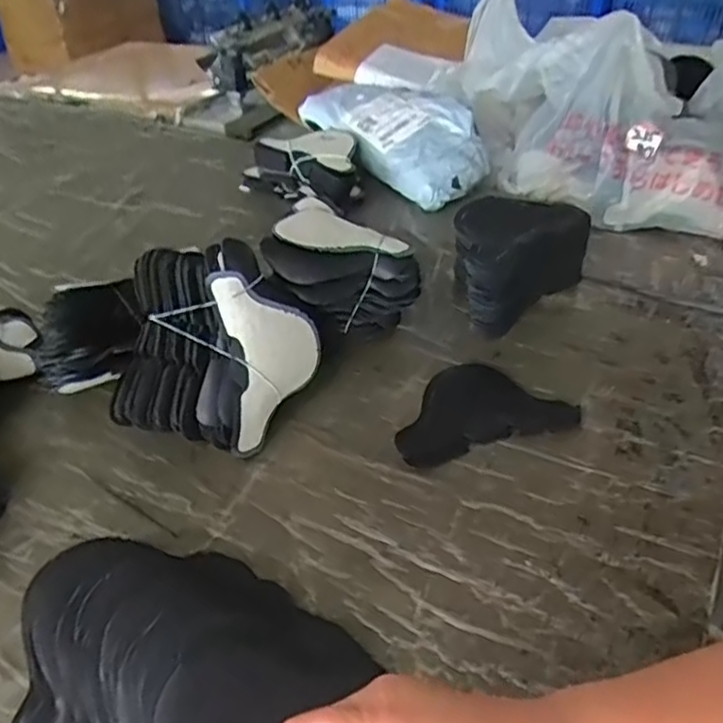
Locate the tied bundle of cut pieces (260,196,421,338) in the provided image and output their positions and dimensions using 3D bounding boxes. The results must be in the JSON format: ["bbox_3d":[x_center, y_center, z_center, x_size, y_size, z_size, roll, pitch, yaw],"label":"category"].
[{"bbox_3d":[-0.013,-0.084,0.601,0.125,0.102,0.123,-2,40,4],"label":"tied bundle of cut pieces"}]

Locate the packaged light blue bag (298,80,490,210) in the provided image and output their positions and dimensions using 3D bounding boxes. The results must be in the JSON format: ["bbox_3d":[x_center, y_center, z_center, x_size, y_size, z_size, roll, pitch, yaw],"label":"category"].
[{"bbox_3d":[0.040,-0.286,0.847,0.123,0.077,0.274,-24,44,-23],"label":"packaged light blue bag"}]

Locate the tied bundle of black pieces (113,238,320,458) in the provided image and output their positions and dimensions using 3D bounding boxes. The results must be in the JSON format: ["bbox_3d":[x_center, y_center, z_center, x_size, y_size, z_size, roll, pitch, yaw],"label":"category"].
[{"bbox_3d":[-0.120,-0.012,0.523,0.147,0.120,0.115,9,42,17],"label":"tied bundle of black pieces"}]

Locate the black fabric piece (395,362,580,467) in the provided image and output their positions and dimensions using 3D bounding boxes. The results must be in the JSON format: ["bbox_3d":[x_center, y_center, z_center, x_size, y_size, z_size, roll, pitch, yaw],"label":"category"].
[{"bbox_3d":[0.089,0.028,0.532,0.139,0.014,0.093,-13,40,-11],"label":"black fabric piece"}]

